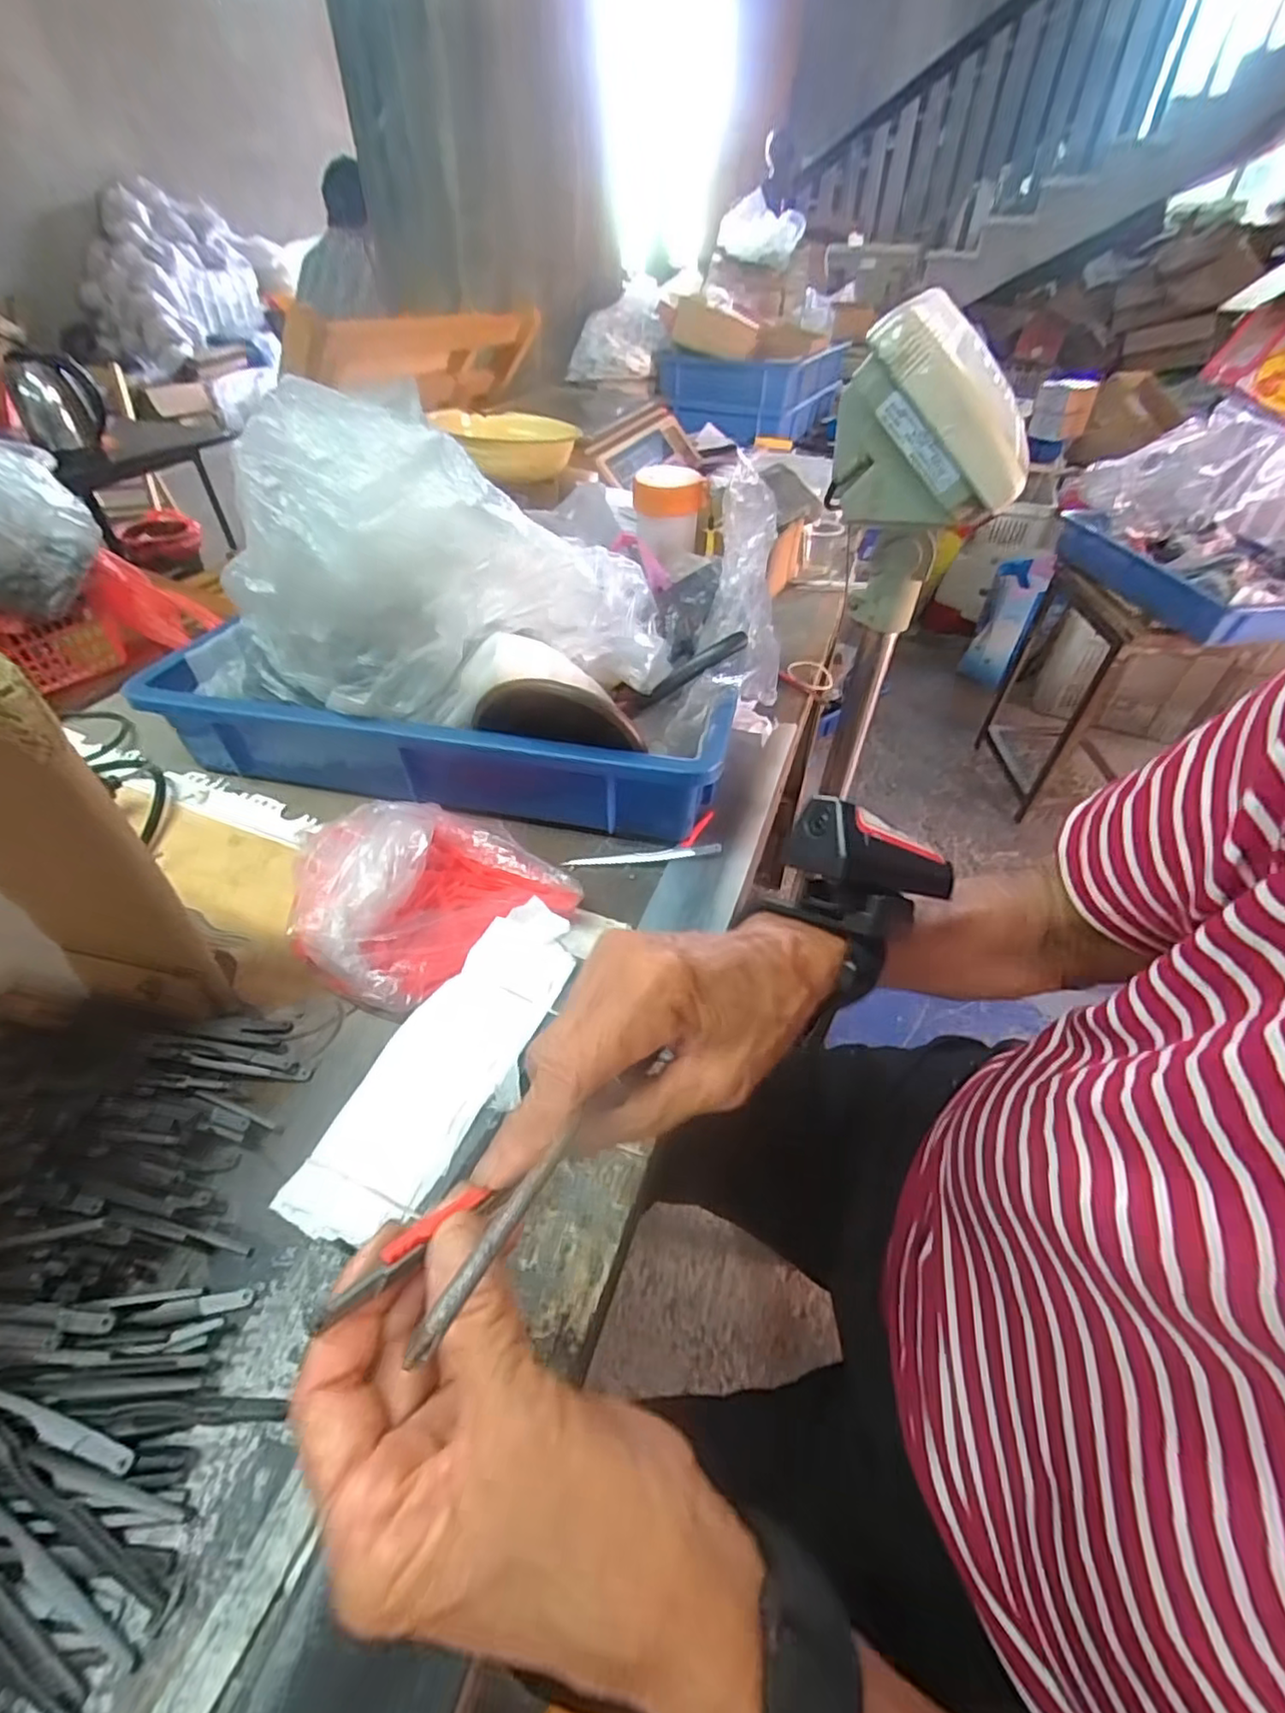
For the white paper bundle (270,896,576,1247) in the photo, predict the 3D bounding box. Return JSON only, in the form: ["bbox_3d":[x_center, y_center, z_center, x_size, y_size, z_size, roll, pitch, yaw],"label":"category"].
[{"bbox_3d":[-0.088,0.086,0.294,0.060,0.019,0.163,19,47,17],"label":"white paper bundle"}]

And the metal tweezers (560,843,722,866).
[{"bbox_3d":[0.000,-0.002,0.442,0.107,0.008,0.012,-1,45,-2],"label":"metal tweezers"}]

